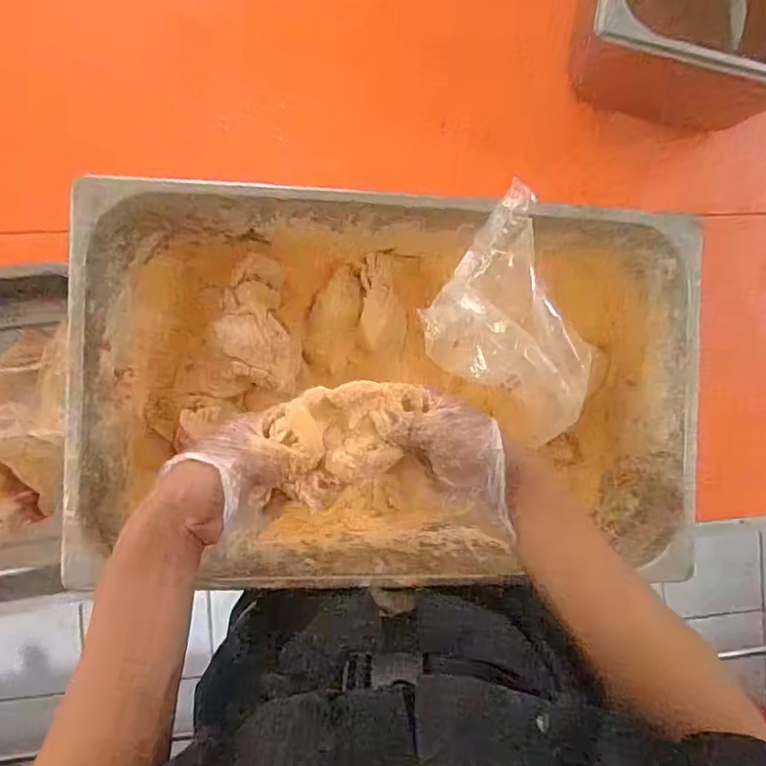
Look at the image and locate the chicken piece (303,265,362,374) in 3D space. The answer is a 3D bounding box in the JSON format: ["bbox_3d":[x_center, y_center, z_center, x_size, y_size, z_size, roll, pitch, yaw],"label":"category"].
[{"bbox_3d":[-0.050,-0.065,0.557,0.051,0.023,0.108,8,90,-7],"label":"chicken piece"}]

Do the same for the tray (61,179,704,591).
[{"bbox_3d":[0.008,0.002,0.514,0.515,0.145,0.315,1,91,-7],"label":"tray"}]

